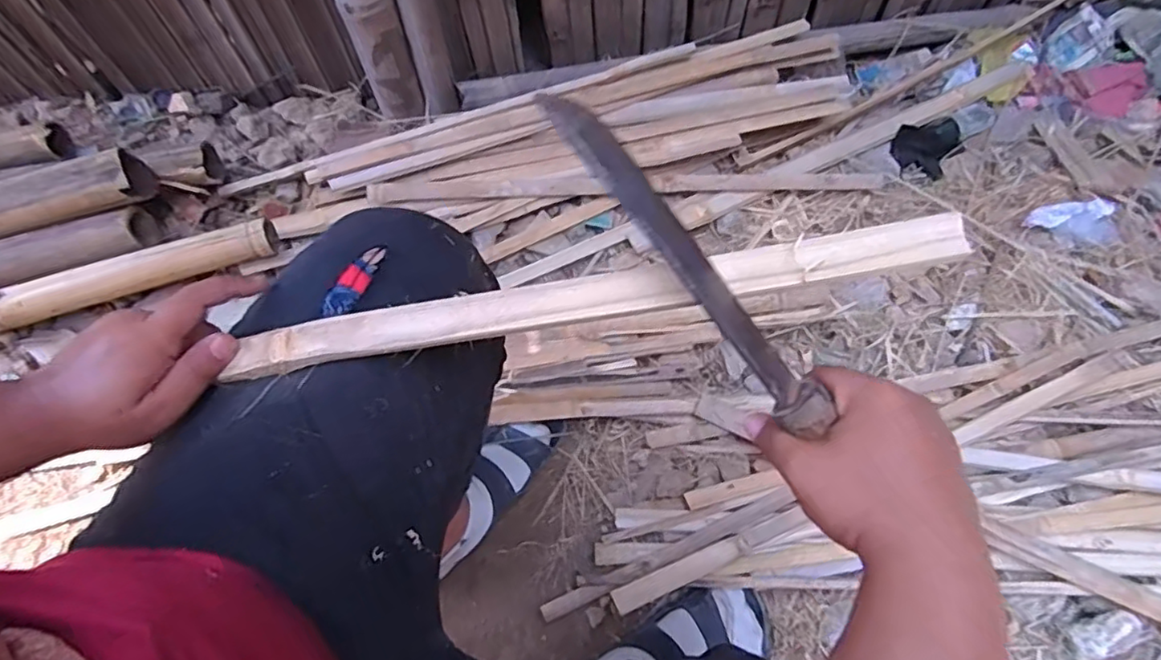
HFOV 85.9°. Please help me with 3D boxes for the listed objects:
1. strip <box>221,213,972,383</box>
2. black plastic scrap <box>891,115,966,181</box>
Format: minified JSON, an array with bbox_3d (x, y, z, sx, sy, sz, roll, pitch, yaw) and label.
[{"bbox_3d":[-0.008,-0.019,0.378,0.439,0.008,0.032,-9,63,9],"label":"strip"},{"bbox_3d":[0.543,-0.291,0.969,0.089,0.014,0.126,40,70,17],"label":"black plastic scrap"}]

